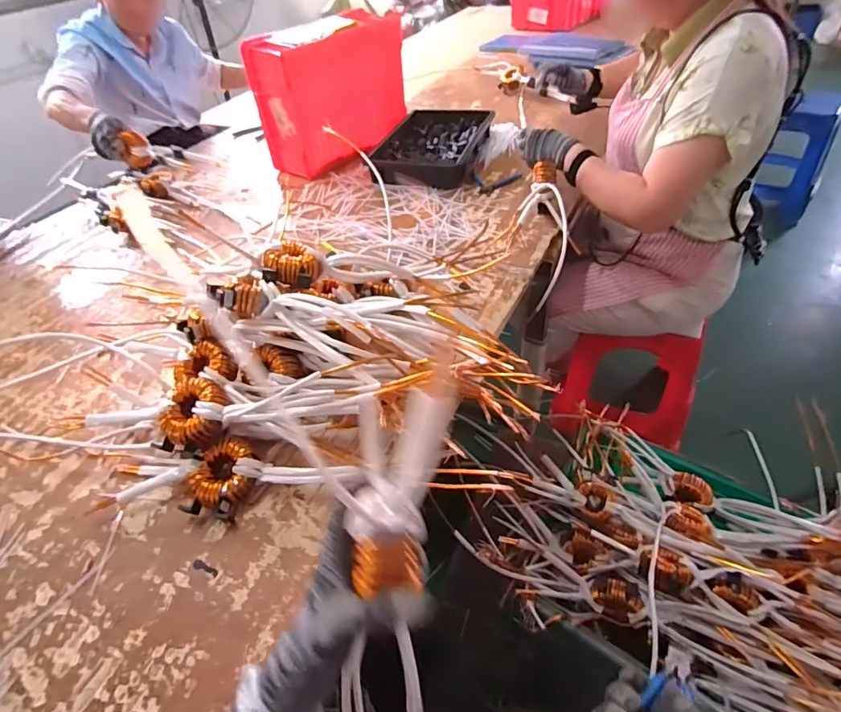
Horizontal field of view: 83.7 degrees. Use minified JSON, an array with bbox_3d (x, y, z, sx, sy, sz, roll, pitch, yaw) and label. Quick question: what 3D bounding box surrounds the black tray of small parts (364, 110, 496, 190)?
[{"bbox_3d":[0.038,-0.559,1.240,0.249,0.060,0.402,10,47,17],"label":"black tray of small parts"}]

